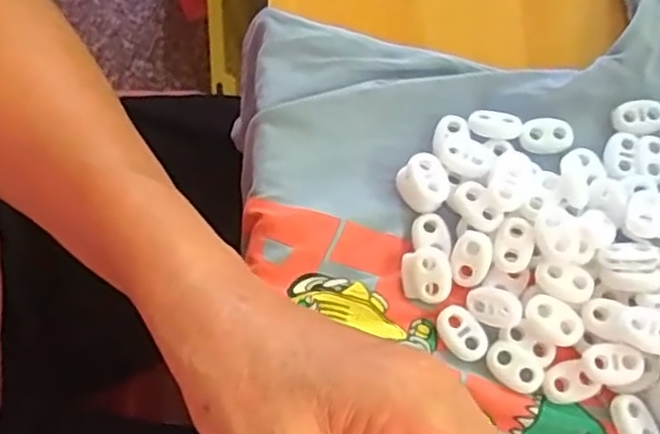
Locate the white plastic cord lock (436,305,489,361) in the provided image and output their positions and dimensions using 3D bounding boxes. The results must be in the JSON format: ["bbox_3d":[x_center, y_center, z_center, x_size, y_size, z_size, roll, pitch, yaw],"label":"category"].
[{"bbox_3d":[0.051,0.045,0.267,0.015,0.004,0.022,-33,74,-8],"label":"white plastic cord lock"}]

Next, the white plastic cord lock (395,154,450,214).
[{"bbox_3d":[0.039,-0.013,0.284,0.020,0.012,0.022,-12,72,-2],"label":"white plastic cord lock"}]

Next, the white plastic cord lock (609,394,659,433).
[{"bbox_3d":[0.114,0.078,0.256,0.014,0.005,0.022,-26,73,-6],"label":"white plastic cord lock"}]

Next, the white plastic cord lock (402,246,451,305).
[{"bbox_3d":[0.039,0.023,0.273,0.019,0.008,0.020,-3,72,1],"label":"white plastic cord lock"}]

